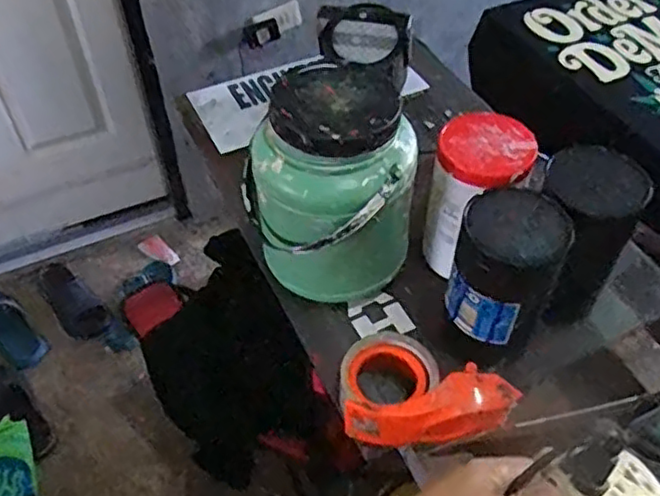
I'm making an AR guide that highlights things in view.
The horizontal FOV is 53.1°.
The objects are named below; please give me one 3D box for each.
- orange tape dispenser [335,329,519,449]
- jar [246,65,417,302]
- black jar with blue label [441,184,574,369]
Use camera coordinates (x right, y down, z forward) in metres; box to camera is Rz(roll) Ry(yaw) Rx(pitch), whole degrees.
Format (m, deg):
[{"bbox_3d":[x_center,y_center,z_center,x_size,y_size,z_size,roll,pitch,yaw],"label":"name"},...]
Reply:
[{"bbox_3d":[0.086,0.130,0.617,0.154,0.055,0.103,-2,48,-1],"label":"orange tape dispenser"},{"bbox_3d":[0.004,-0.053,0.668,0.139,0.201,0.133,-1,48,2],"label":"jar"},{"bbox_3d":[0.161,0.027,0.620,0.090,0.129,0.099,25,53,23],"label":"black jar with blue label"}]

